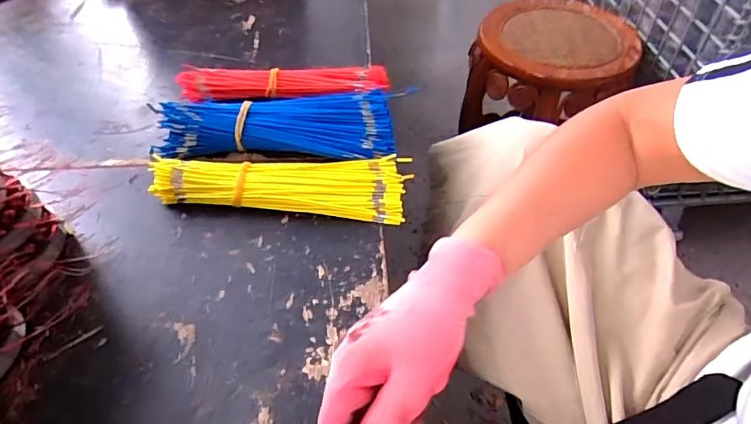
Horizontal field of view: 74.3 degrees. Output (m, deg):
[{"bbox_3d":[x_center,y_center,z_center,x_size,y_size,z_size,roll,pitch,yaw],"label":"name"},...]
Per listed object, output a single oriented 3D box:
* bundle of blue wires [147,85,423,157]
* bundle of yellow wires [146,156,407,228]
[{"bbox_3d":[-0.101,-0.095,0.534,0.251,0.043,0.093,2,49,1],"label":"bundle of blue wires"},{"bbox_3d":[-0.092,-0.030,0.488,0.241,0.029,0.071,4,49,2],"label":"bundle of yellow wires"}]

